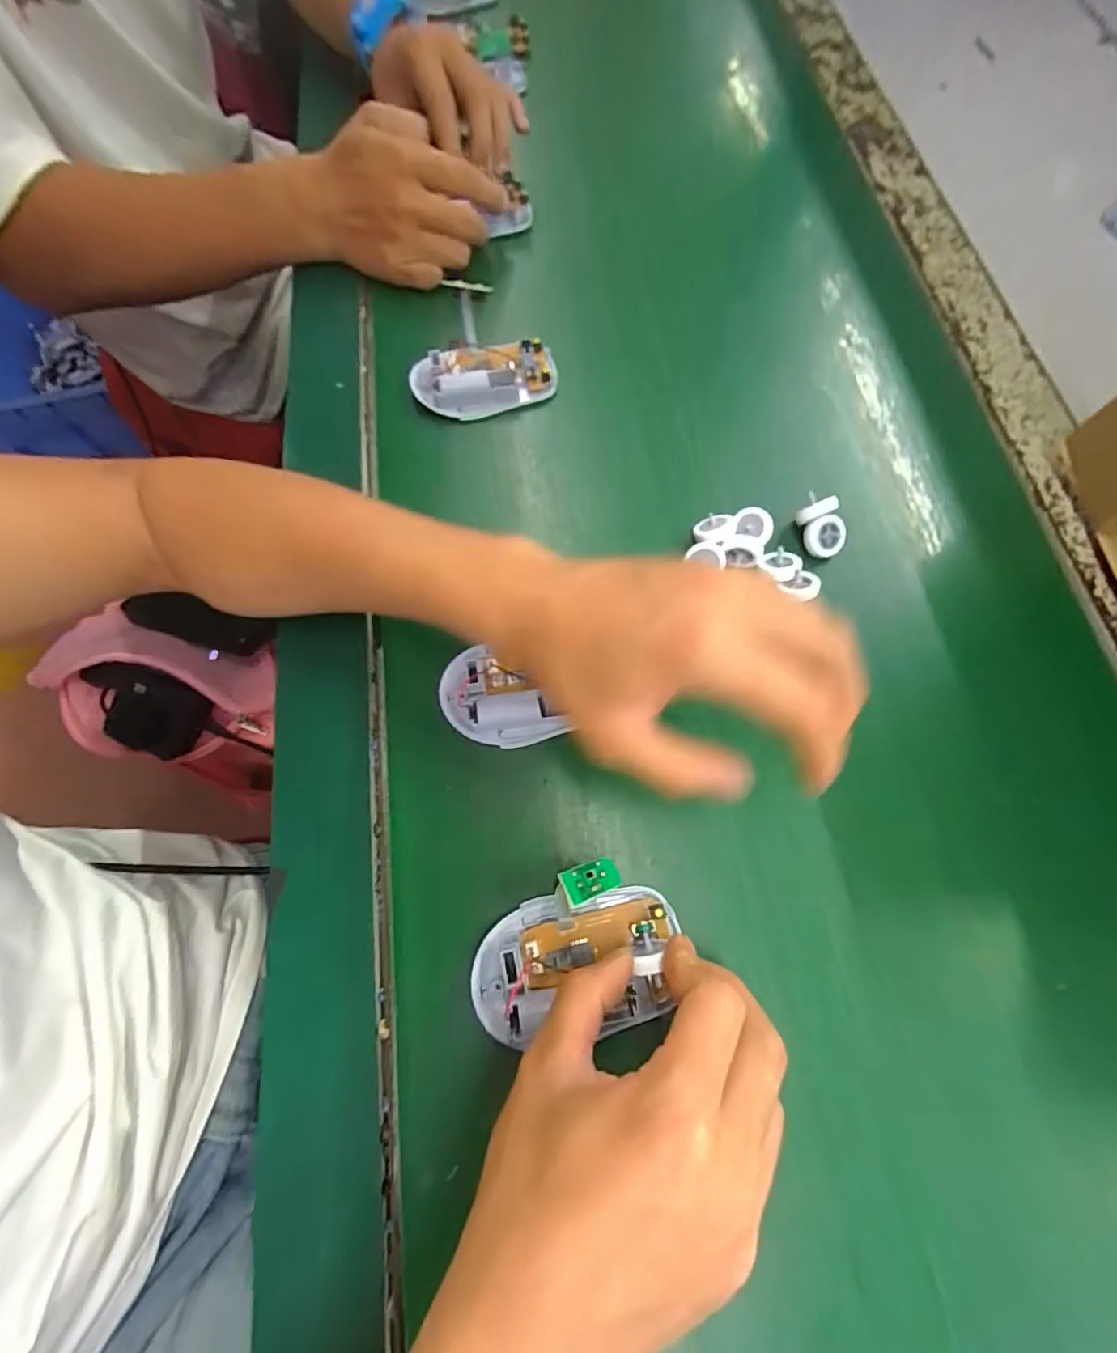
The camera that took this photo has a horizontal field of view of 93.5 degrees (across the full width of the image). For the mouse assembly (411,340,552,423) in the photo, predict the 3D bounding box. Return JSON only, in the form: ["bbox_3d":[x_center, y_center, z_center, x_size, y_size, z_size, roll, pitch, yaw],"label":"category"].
[{"bbox_3d":[-0.049,-0.199,0.350,0.093,0.018,0.047,-10,71,-3],"label":"mouse assembly"}]

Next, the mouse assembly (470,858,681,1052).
[{"bbox_3d":[0.006,0.120,0.232,0.093,0.029,0.062,-17,71,-5],"label":"mouse assembly"}]

